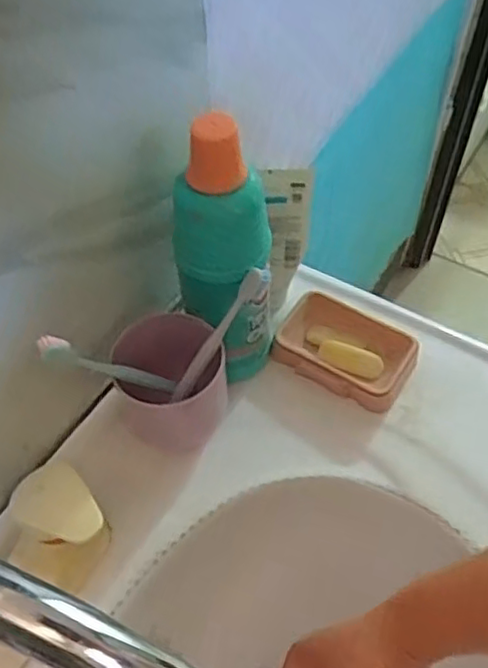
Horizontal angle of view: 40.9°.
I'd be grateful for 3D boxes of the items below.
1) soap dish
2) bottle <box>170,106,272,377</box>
[{"bbox_3d":[0.092,0.012,0.592,0.120,0.029,0.081,26,58,18],"label":"soap dish"},{"bbox_3d":[-0.011,-0.053,0.495,0.067,0.231,0.060,16,56,12],"label":"bottle"}]

